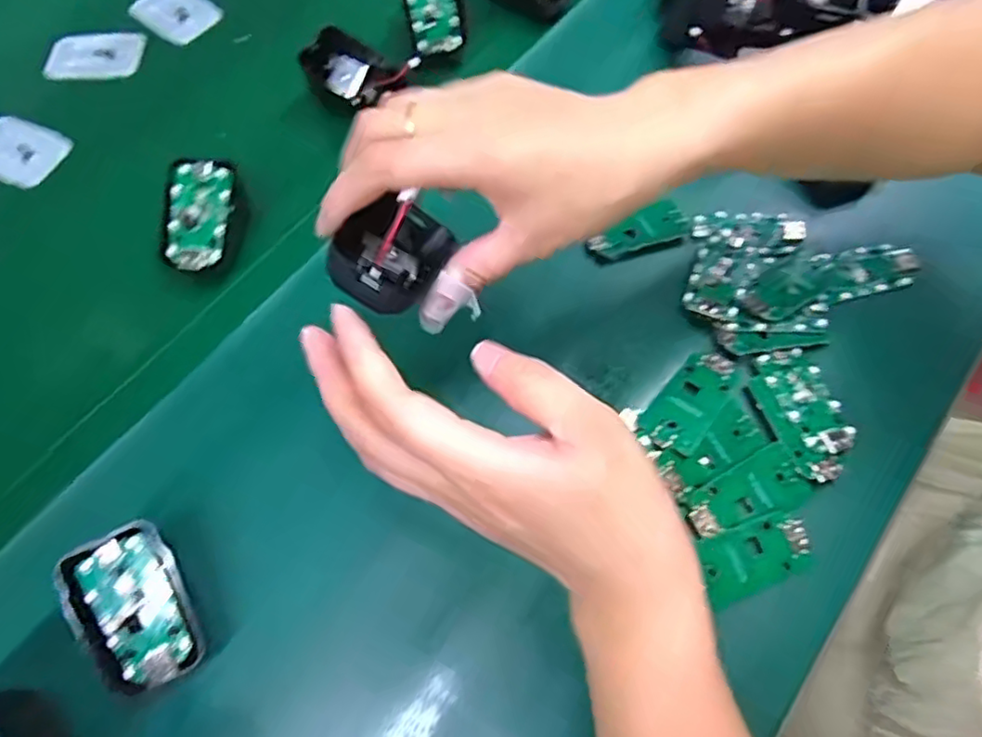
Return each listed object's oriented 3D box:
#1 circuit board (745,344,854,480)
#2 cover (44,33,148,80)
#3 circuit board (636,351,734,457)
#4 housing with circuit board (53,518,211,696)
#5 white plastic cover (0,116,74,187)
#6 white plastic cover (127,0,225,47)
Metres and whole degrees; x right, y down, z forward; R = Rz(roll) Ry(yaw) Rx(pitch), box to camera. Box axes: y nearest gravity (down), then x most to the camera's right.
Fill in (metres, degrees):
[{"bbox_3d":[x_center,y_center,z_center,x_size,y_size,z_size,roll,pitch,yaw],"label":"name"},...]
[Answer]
[{"bbox_3d":[0.166,0.022,0.327,0.039,0.006,0.072,-15,67,-5],"label":"circuit board"},{"bbox_3d":[-0.301,-0.237,0.468,0.069,0.011,0.044,-9,67,-3],"label":"cover"},{"bbox_3d":[0.107,0.017,0.330,0.031,0.006,0.063,34,67,20],"label":"circuit board"},{"bbox_3d":[-0.159,0.107,0.274,0.046,0.011,0.069,-28,89,-15],"label":"housing with circuit board"},{"bbox_3d":[-0.333,-0.155,0.432,0.063,0.006,0.048,23,69,11],"label":"white plastic cover"},{"bbox_3d":[-0.249,-0.281,0.486,0.063,0.005,0.045,33,77,7],"label":"white plastic cover"}]

